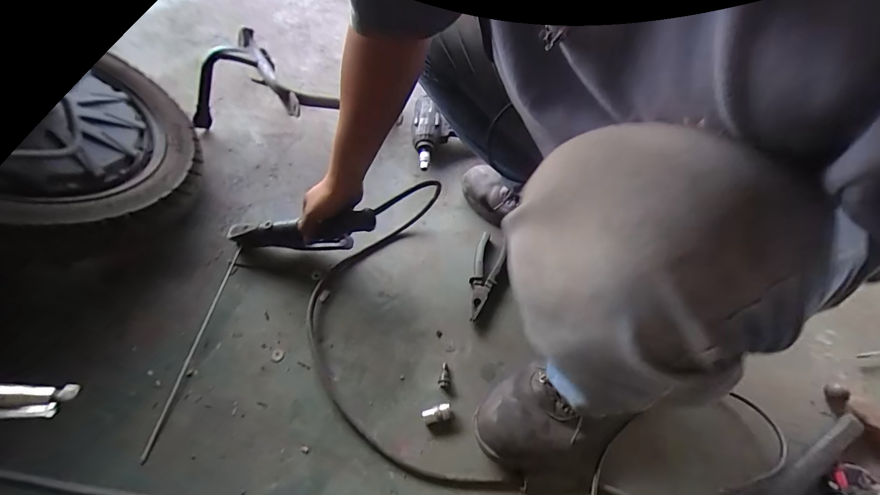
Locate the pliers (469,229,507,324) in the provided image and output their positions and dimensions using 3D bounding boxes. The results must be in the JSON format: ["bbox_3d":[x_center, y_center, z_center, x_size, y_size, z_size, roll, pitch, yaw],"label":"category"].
[{"bbox_3d":[0.076,0.046,0.659,0.051,0.015,0.173,15,55,7],"label":"pliers"}]

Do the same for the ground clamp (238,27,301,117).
[{"bbox_3d":[-0.341,-0.343,0.752,0.050,0.061,0.249,-27,60,-20],"label":"ground clamp"}]

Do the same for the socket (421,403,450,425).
[{"bbox_3d":[-0.005,0.228,0.525,0.039,0.014,0.019,-9,56,-10],"label":"socket"}]

